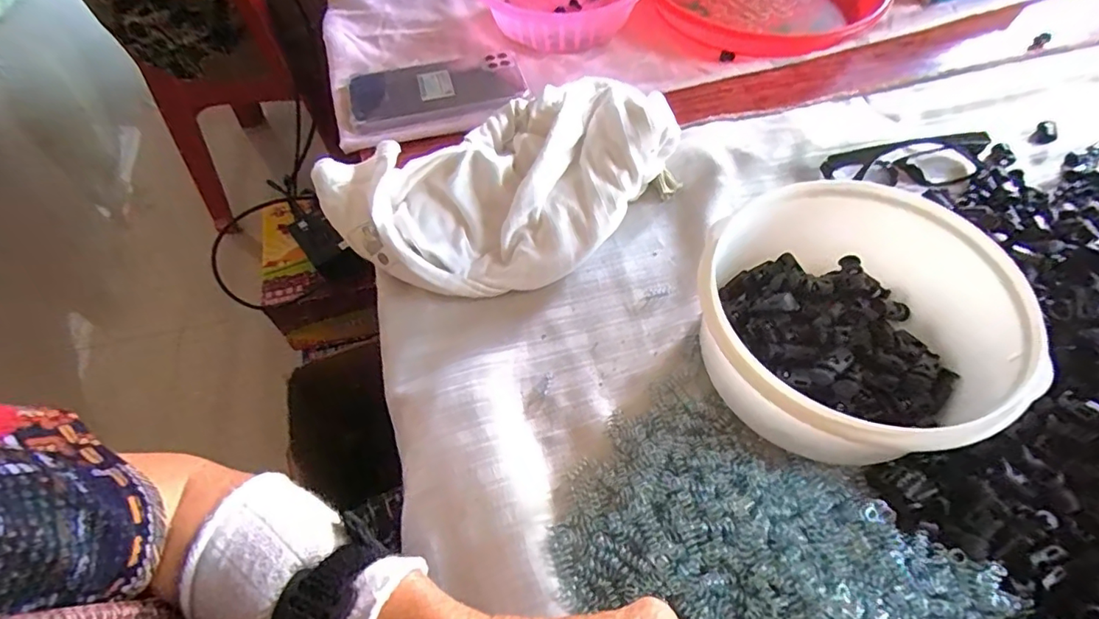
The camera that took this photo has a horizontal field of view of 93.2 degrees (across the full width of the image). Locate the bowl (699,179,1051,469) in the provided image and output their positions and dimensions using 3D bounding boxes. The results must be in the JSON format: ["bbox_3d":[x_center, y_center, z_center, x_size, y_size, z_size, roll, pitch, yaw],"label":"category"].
[{"bbox_3d":[0.171,0.009,0.309,0.138,0.081,0.146,-1,57,2],"label":"bowl"}]

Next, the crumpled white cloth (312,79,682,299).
[{"bbox_3d":[-0.032,-0.095,0.394,0.253,0.065,0.153,-26,60,-13],"label":"crumpled white cloth"}]

